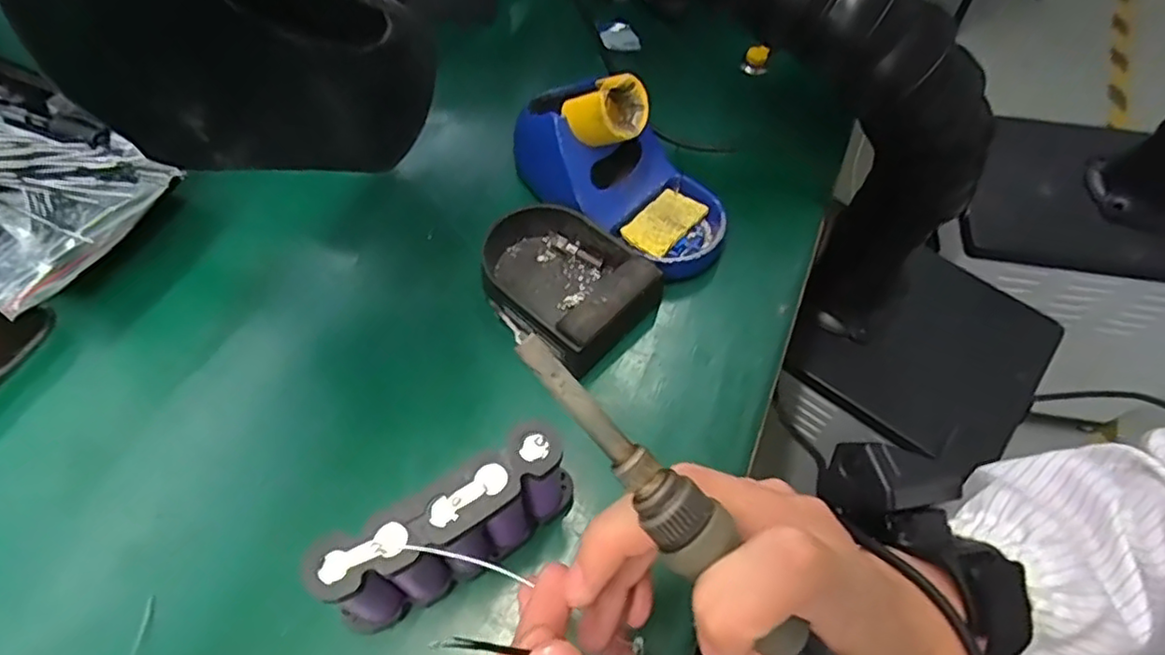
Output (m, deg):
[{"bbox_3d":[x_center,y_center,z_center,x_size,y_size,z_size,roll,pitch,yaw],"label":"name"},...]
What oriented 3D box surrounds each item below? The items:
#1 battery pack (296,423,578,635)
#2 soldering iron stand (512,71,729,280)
[{"bbox_3d":[-0.052,0.091,0.286,0.111,0.080,0.028,-26,63,-16],"label":"battery pack"},{"bbox_3d":[0.023,-0.104,0.401,0.151,0.085,0.077,29,62,16],"label":"soldering iron stand"}]

